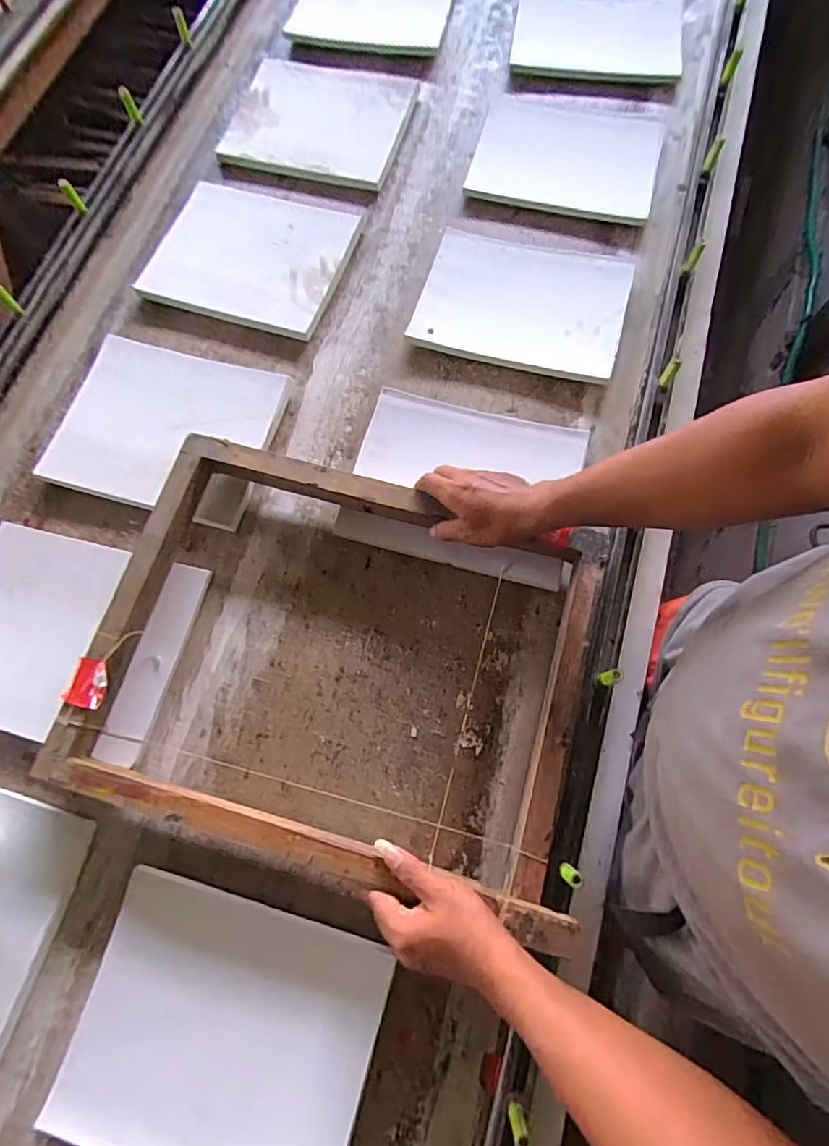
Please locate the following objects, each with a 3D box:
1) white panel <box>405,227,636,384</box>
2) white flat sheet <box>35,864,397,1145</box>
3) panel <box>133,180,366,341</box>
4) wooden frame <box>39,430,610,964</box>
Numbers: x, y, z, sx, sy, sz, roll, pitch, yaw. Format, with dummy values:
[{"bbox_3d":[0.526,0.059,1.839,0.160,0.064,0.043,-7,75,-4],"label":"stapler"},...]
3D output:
[{"bbox_3d":[0.150,-0.374,0.760,0.272,0.026,0.205,15,77,6],"label":"white panel"},{"bbox_3d":[-0.176,0.436,0.507,0.264,0.021,0.228,16,73,4],"label":"white flat sheet"},{"bbox_3d":[-0.231,-0.464,0.793,0.255,0.020,0.227,18,73,5],"label":"panel"},{"bbox_3d":[-0.070,0.091,0.577,0.521,0.067,0.397,16,73,4],"label":"wooden frame"}]

